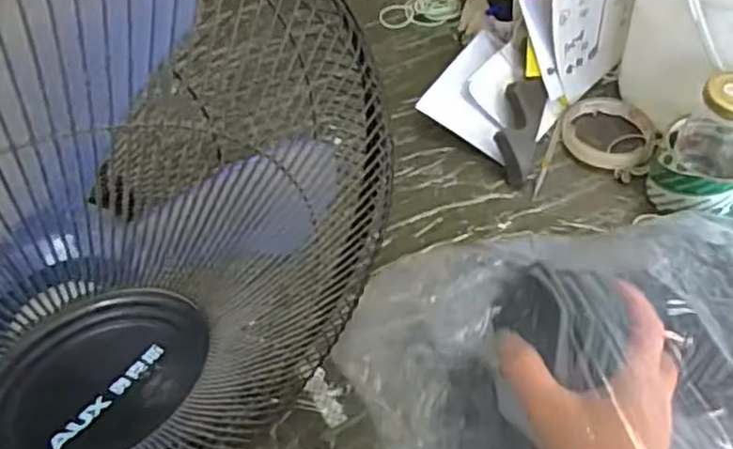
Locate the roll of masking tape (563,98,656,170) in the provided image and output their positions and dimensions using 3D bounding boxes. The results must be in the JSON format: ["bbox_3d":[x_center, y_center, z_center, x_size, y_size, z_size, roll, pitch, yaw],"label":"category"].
[{"bbox_3d":[0.231,-0.087,0.665,0.082,0.013,0.084,-1,51,2],"label":"roll of masking tape"}]

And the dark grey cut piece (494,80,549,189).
[{"bbox_3d":[0.144,-0.090,0.655,0.038,0.034,0.110,12,70,12],"label":"dark grey cut piece"}]

